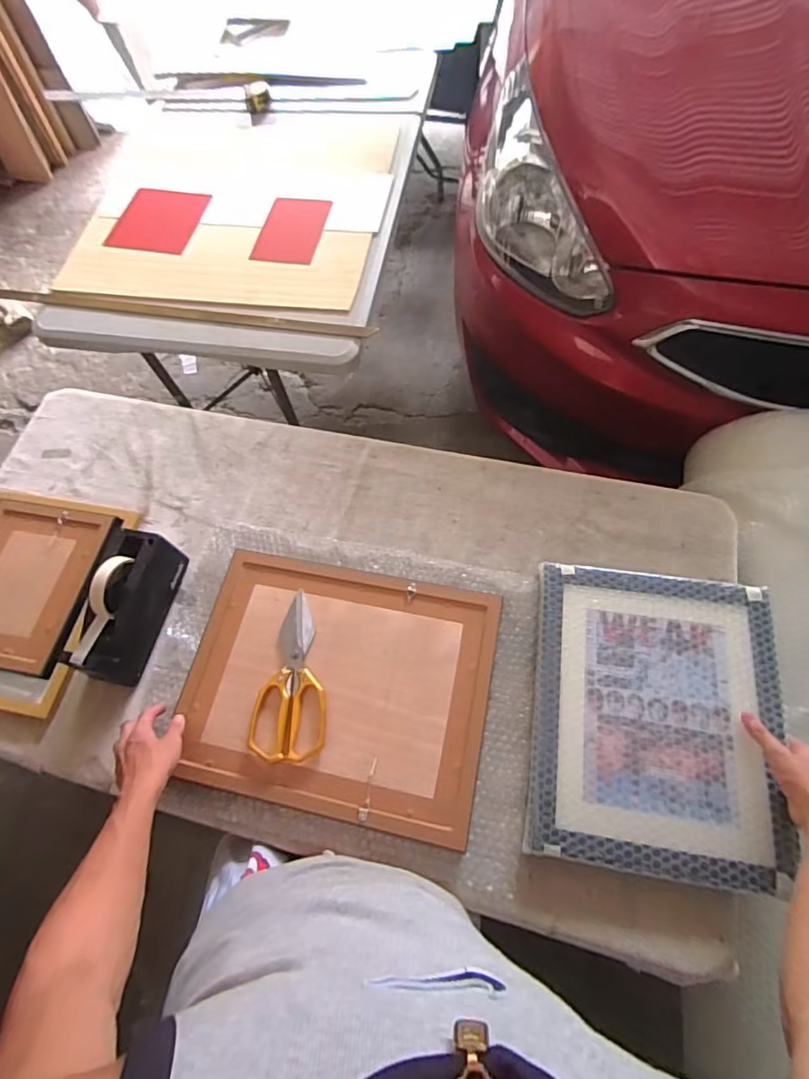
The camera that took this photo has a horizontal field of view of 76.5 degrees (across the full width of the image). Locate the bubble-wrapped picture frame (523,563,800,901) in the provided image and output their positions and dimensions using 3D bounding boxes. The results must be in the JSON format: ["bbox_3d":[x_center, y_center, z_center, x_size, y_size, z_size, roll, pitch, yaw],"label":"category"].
[{"bbox_3d":[0.313,0.216,0.646,0.289,0.032,0.359,8,66,5],"label":"bubble-wrapped picture frame"}]

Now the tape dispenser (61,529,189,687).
[{"bbox_3d":[-0.402,0.091,0.732,0.073,0.119,0.204,10,64,10],"label":"tape dispenser"}]

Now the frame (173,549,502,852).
[{"bbox_3d":[-0.092,0.192,0.702,0.403,0.024,0.321,11,66,6],"label":"frame"}]

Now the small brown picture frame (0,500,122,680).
[{"bbox_3d":[-0.596,0.067,0.801,0.242,0.030,0.261,9,69,8],"label":"small brown picture frame"}]

